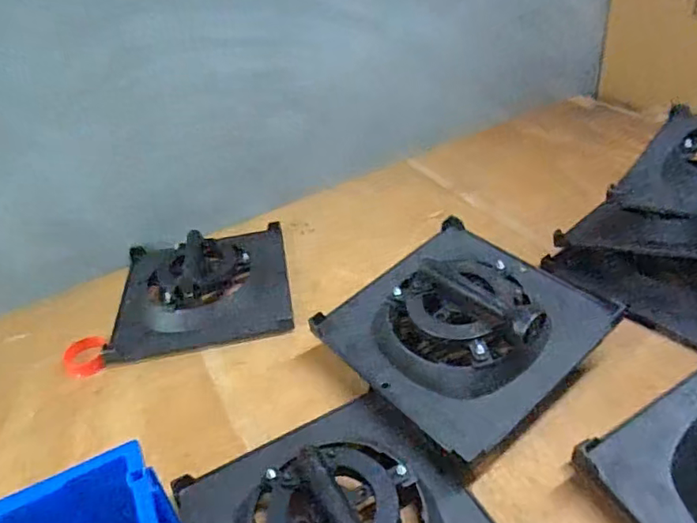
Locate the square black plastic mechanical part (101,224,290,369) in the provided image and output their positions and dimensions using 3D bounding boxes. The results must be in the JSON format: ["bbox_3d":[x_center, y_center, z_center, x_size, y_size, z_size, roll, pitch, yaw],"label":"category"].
[{"bbox_3d":[-0.261,0.020,0.961,0.305,0.076,0.293,-12,39,-7],"label":"square black plastic mechanical part"}]

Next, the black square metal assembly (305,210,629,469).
[{"bbox_3d":[0.151,0.062,0.731,0.297,0.102,0.290,-28,41,-26],"label":"black square metal assembly"}]

